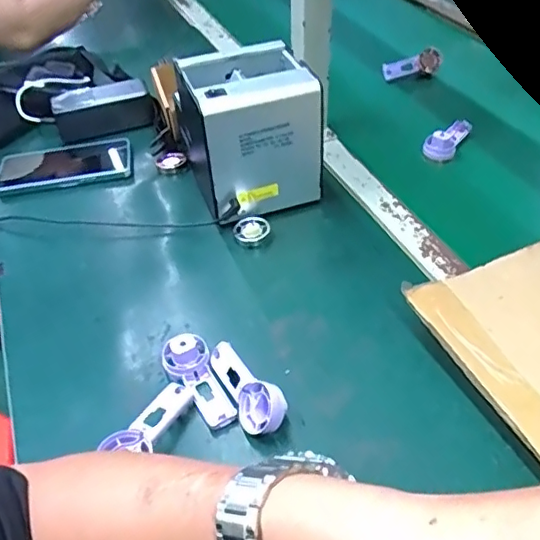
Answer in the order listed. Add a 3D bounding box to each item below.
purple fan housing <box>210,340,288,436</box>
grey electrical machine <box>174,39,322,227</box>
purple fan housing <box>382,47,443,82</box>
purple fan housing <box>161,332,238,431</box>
[{"bbox_3d":[-0.022,0.098,0.469,0.031,0.038,0.093,-29,49,-26],"label":"purple fan housing"},{"bbox_3d":[-0.022,-0.151,0.653,0.125,0.156,0.131,-16,45,-14],"label":"grey electrical machine"},{"bbox_3d":[0.237,-0.341,0.948,0.115,0.035,0.030,-16,45,-15],"label":"purple fan housing"},{"bbox_3d":[-0.057,0.093,0.481,0.038,0.024,0.088,-25,58,-23],"label":"purple fan housing"}]

